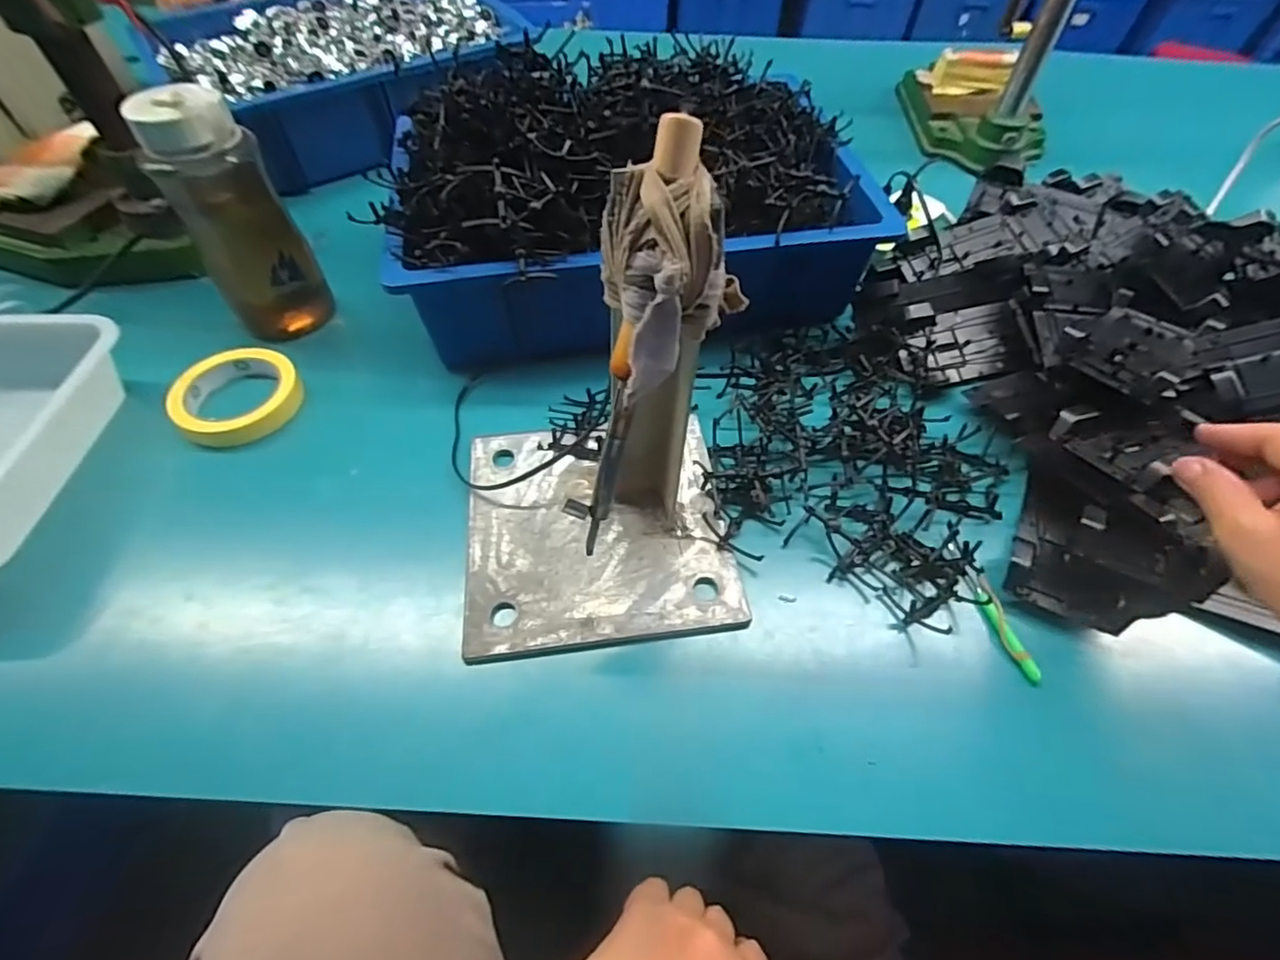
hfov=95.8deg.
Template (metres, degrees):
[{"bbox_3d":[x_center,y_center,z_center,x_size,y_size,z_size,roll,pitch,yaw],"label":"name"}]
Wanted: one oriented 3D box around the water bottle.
[{"bbox_3d":[-0.348,-0.221,0.507,0.081,0.211,0.069,-27,60,-18],"label":"water bottle"}]

